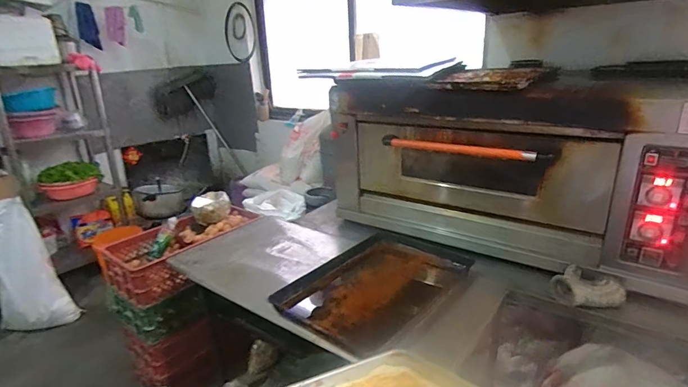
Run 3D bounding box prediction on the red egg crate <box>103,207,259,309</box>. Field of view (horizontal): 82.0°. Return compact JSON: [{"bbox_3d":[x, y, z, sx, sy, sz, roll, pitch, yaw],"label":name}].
[{"bbox_3d":[-0.714,0.252,1.839,0.289,0.206,0.687,10,23,32],"label":"red egg crate"}]

